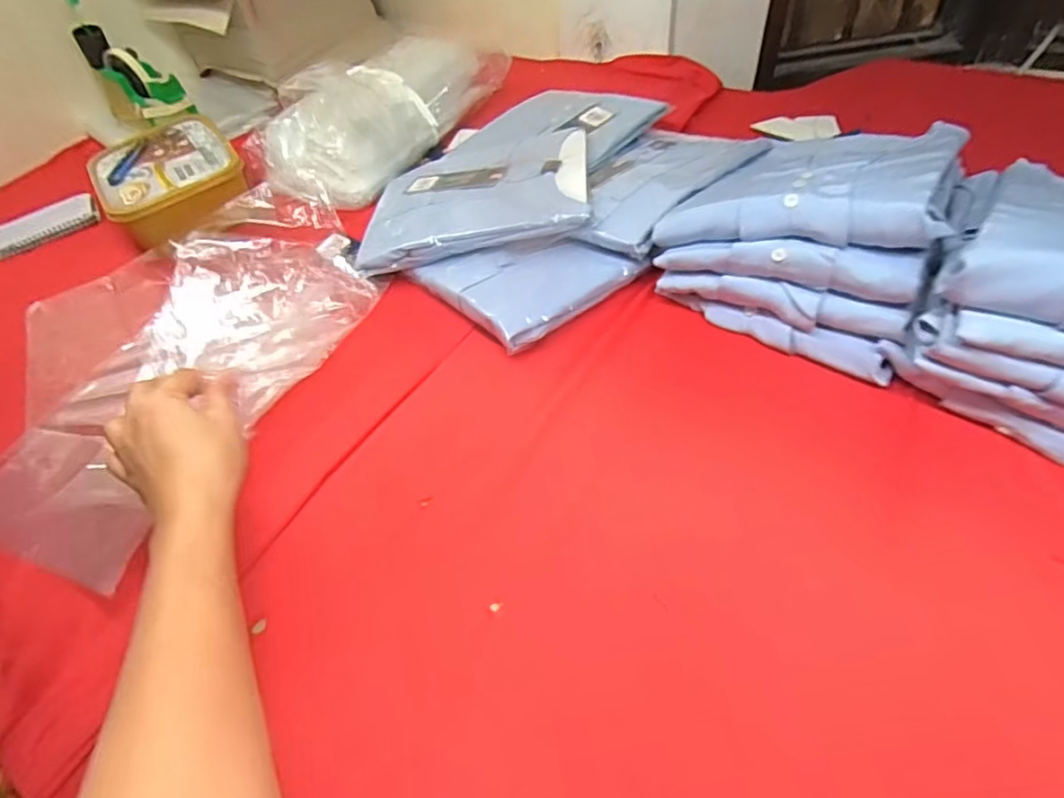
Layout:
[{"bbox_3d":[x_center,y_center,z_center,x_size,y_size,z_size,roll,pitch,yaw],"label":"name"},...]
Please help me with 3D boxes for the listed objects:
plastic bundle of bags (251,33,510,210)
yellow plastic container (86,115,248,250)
[{"bbox_3d":[-0.206,-0.394,0.808,0.175,0.092,0.375,26,57,25],"label":"plastic bundle of bags"},{"bbox_3d":[-0.463,-0.278,0.773,0.165,0.070,0.207,-30,53,-18],"label":"yellow plastic container"}]

